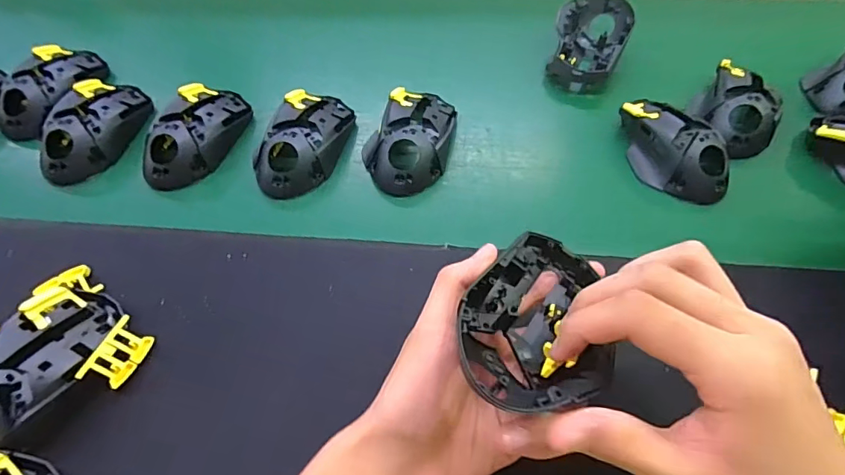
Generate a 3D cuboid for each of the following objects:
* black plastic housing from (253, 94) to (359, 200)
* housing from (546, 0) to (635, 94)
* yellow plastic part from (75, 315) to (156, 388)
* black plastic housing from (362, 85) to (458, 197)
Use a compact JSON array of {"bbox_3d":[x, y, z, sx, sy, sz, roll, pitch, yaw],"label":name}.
[{"bbox_3d":[-0.108,-0.088,0.427,0.070,0.035,0.116,14,58,8],"label":"black plastic housing"},{"bbox_3d":[0.170,-0.197,0.497,0.071,0.046,0.113,20,59,12],"label":"housing"},{"bbox_3d":[-0.198,0.076,0.318,0.028,0.008,0.043,34,54,-21],"label":"yellow plastic part"},{"bbox_3d":[-0.009,-0.091,0.426,0.072,0.040,0.112,15,58,9],"label":"black plastic housing"}]

